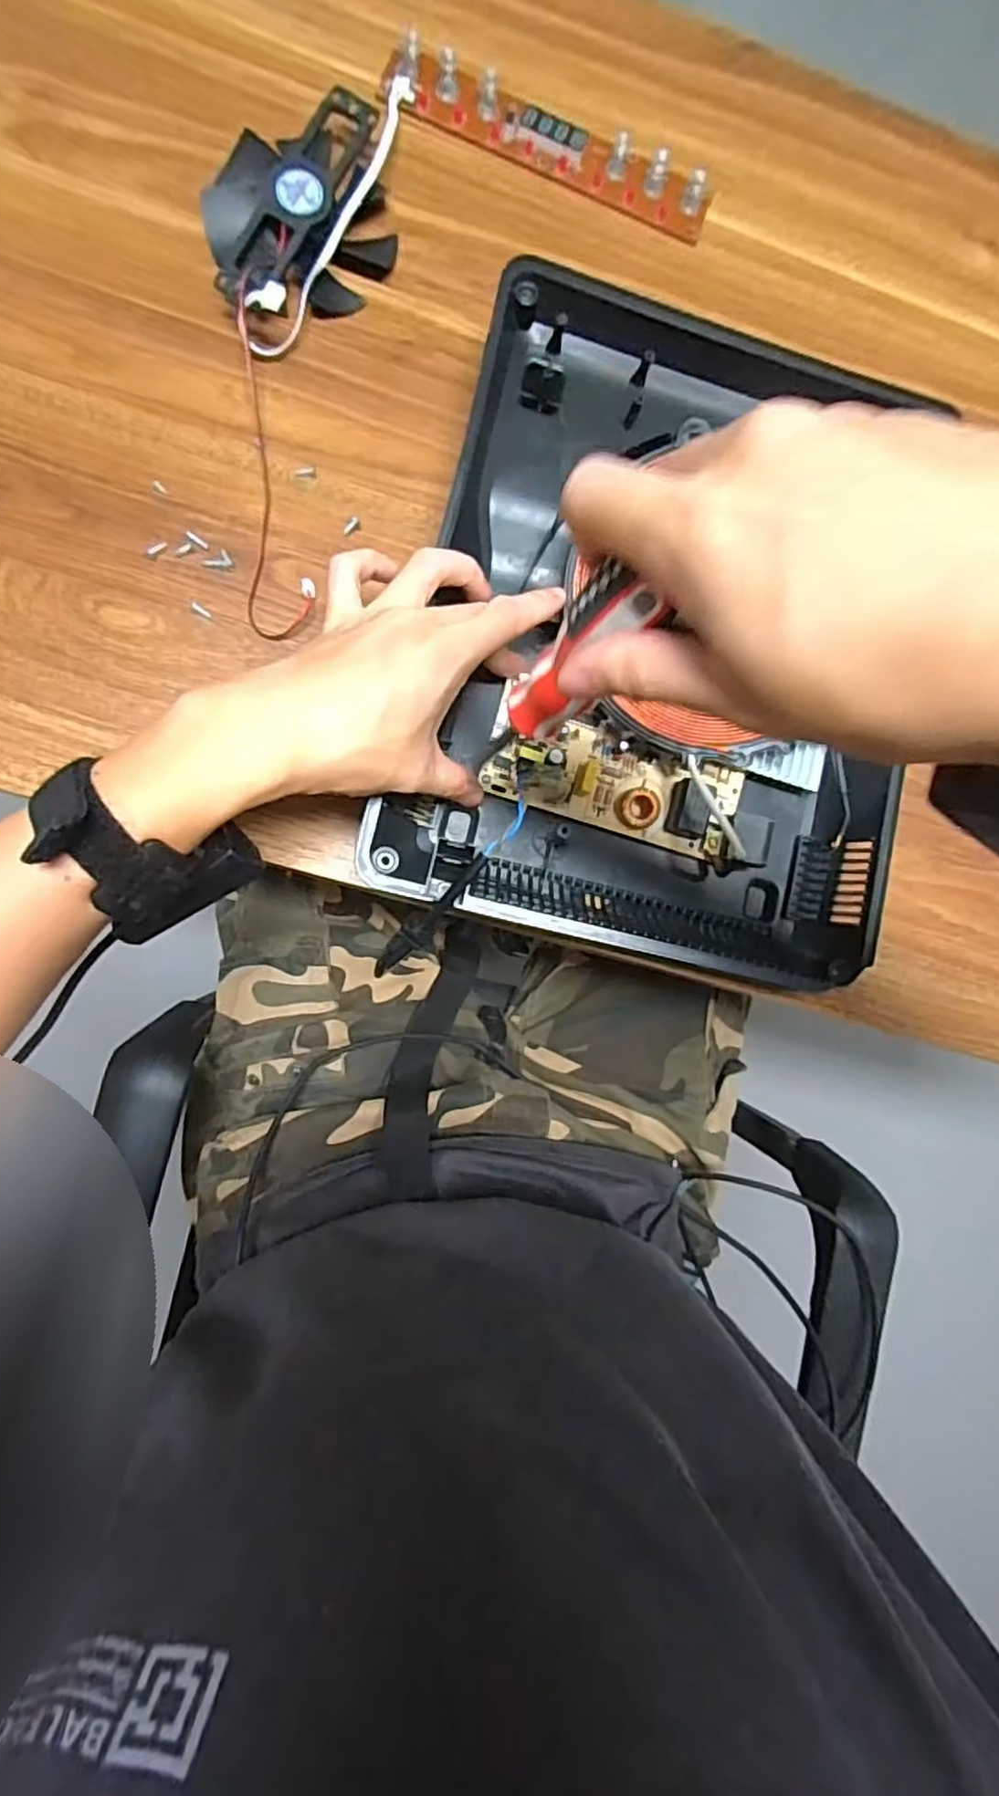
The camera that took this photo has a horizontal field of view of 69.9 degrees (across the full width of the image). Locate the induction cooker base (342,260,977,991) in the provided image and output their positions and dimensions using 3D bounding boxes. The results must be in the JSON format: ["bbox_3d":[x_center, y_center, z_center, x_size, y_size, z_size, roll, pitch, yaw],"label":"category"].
[{"bbox_3d":[0.100,-0.150,0.399,0.271,0.048,0.363,14,84,-8],"label":"induction cooker base"}]

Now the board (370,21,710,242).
[{"bbox_3d":[0.032,-0.459,0.431,0.205,0.016,0.036,18,84,-7],"label":"board"}]

